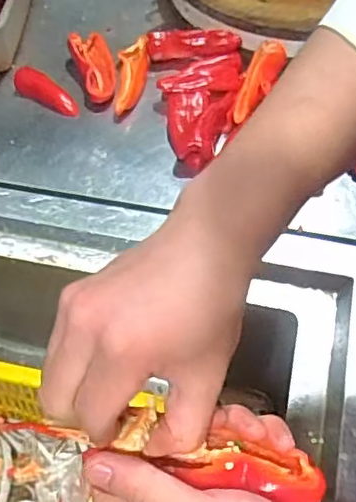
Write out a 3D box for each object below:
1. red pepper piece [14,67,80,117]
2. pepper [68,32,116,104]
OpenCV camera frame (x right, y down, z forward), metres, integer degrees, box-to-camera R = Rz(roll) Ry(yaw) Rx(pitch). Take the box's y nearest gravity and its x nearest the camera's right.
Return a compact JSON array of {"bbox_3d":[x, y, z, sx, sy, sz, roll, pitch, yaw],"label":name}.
[{"bbox_3d":[-0.175,-0.210,0.783,0.109,0.023,0.035,38,64,25],"label":"red pepper piece"},{"bbox_3d":[-0.109,-0.248,0.796,0.052,0.036,0.120,-17,56,-9],"label":"pepper"}]

